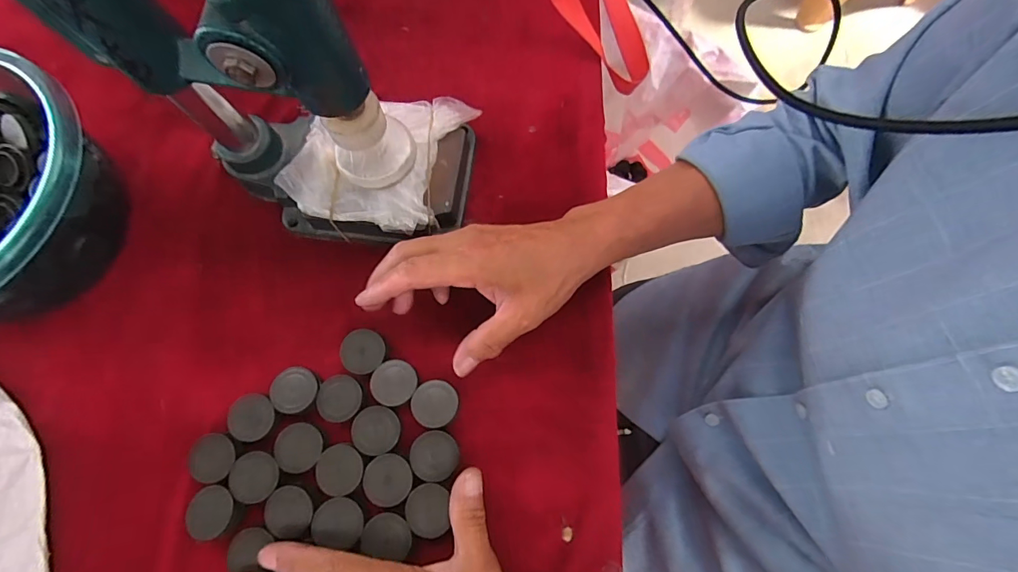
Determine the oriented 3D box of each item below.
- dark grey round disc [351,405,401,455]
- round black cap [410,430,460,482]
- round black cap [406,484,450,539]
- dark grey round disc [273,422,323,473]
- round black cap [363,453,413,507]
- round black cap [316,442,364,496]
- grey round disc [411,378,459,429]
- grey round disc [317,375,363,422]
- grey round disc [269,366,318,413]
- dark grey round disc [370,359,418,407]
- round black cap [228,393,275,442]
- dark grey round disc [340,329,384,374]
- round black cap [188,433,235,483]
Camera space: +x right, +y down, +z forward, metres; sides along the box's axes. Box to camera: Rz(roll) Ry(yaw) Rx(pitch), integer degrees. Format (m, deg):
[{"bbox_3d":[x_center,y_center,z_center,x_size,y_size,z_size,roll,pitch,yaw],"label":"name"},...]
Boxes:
[{"bbox_3d":[-0.093,0.100,0.311,0.033,0.004,0.032,-8,74,-1],"label":"dark grey round disc"},{"bbox_3d":[-0.051,0.116,0.306,0.033,0.004,0.031,0,74,1],"label":"round black cap"},{"bbox_3d":[-0.055,0.149,0.296,0.028,0.004,0.032,-3,74,0],"label":"round black cap"},{"bbox_3d":[-0.147,0.113,0.312,0.032,0.004,0.032,0,74,1],"label":"dark grey round disc"},{"bbox_3d":[-0.082,0.131,0.302,0.032,0.004,0.032,0,74,1],"label":"round black cap"},{"bbox_3d":[-0.116,0.126,0.307,0.032,0.004,0.032,0,74,1],"label":"round black cap"},{"bbox_3d":[-0.053,0.083,0.316,0.032,0.004,0.032,0,74,1],"label":"grey round disc"},{"bbox_3d":[-0.122,0.080,0.321,0.033,0.004,0.032,0,74,1],"label":"grey round disc"},{"bbox_3d":[-0.154,0.075,0.322,0.029,0.010,0.031,0,74,1],"label":"grey round disc"},{"bbox_3d":[-0.083,0.070,0.323,0.032,0.004,0.032,0,74,1],"label":"dark grey round disc"},{"bbox_3d":[-0.184,0.095,0.323,0.031,0.008,0.032,0,74,1],"label":"round black cap"},{"bbox_3d":[-0.108,0.048,0.330,0.031,0.007,0.032,0,74,1],"label":"dark grey round disc"},{"bbox_3d":[-0.208,0.121,0.314,0.033,0.007,0.031,-7,74,-1],"label":"round black cap"}]

